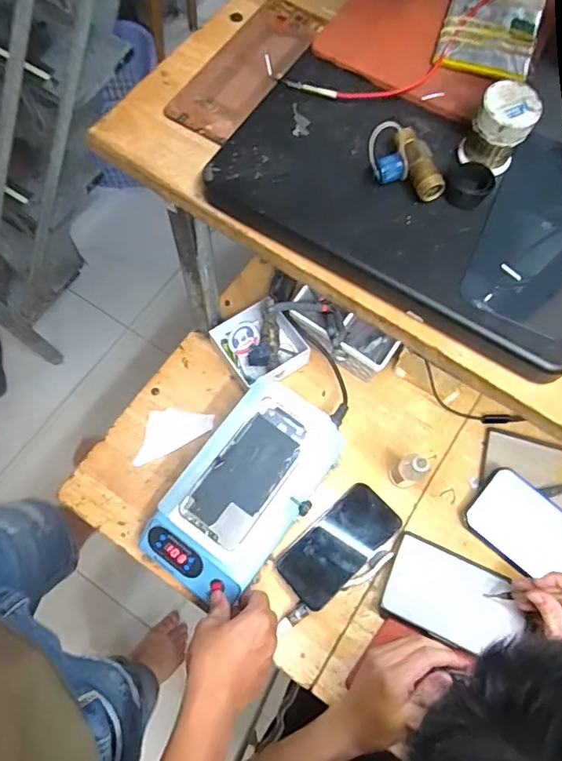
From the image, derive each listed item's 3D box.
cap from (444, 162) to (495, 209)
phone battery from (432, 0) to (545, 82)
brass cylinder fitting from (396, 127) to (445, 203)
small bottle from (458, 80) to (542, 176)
[{"bbox_3d":[0.118,-0.122,0.319,0.028,0.013,0.024,28,71,8],"label":"cap"},{"bbox_3d":[0.147,-0.249,0.358,0.063,0.010,0.083,18,70,4],"label":"phone battery"},{"bbox_3d":[0.085,-0.135,0.315,0.015,0.013,0.046,-24,88,-11],"label":"brass cylinder fitting"},{"bbox_3d":[0.133,-0.153,0.312,0.033,0.043,0.034,1,69,-2],"label":"small bottle"}]

